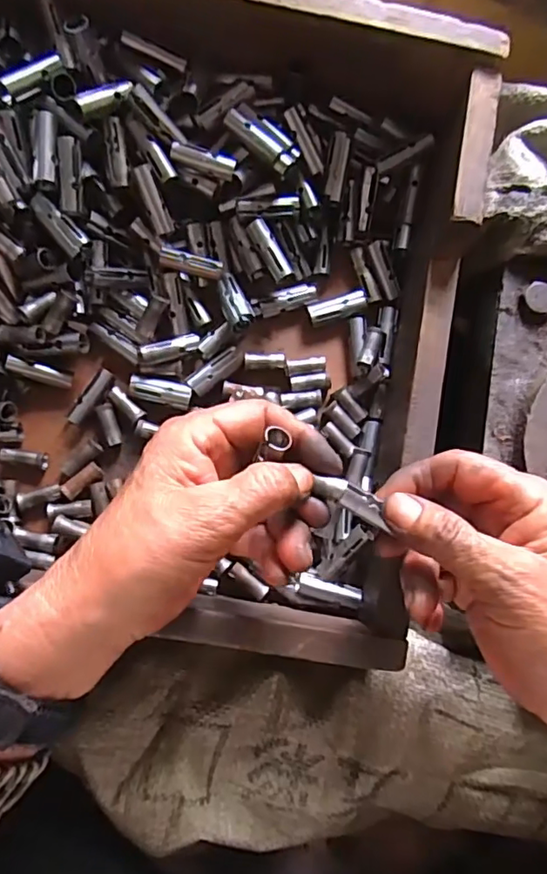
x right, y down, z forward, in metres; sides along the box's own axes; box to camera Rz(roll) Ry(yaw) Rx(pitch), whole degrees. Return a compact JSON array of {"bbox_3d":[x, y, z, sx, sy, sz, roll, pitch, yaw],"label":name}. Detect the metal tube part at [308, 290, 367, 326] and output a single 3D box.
[{"bbox_3d":[0.040,-0.082,0.348,0.038,0.008,0.012,-20,82,-3],"label":"metal tube part"}]

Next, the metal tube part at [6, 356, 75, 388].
[{"bbox_3d":[-0.136,-0.038,0.324,0.036,0.011,0.011,16,81,-22],"label":"metal tube part"}]

